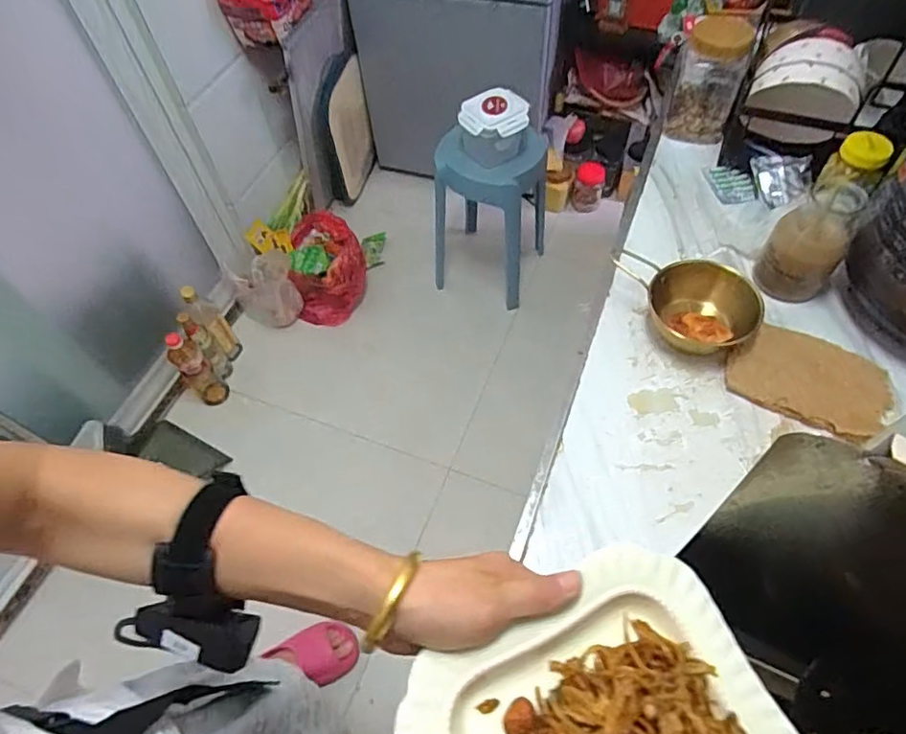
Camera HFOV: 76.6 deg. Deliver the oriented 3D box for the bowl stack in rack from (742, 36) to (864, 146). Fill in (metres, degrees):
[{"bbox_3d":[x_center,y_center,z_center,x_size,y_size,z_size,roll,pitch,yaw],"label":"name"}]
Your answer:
[{"bbox_3d":[0.519,-0.402,0.849,0.142,0.126,0.093,30,63,18],"label":"bowl stack in rack"}]

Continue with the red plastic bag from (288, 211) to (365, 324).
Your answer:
[{"bbox_3d":[-0.378,-0.306,1.763,0.211,0.207,0.269,-9,58,-5],"label":"red plastic bag"}]

